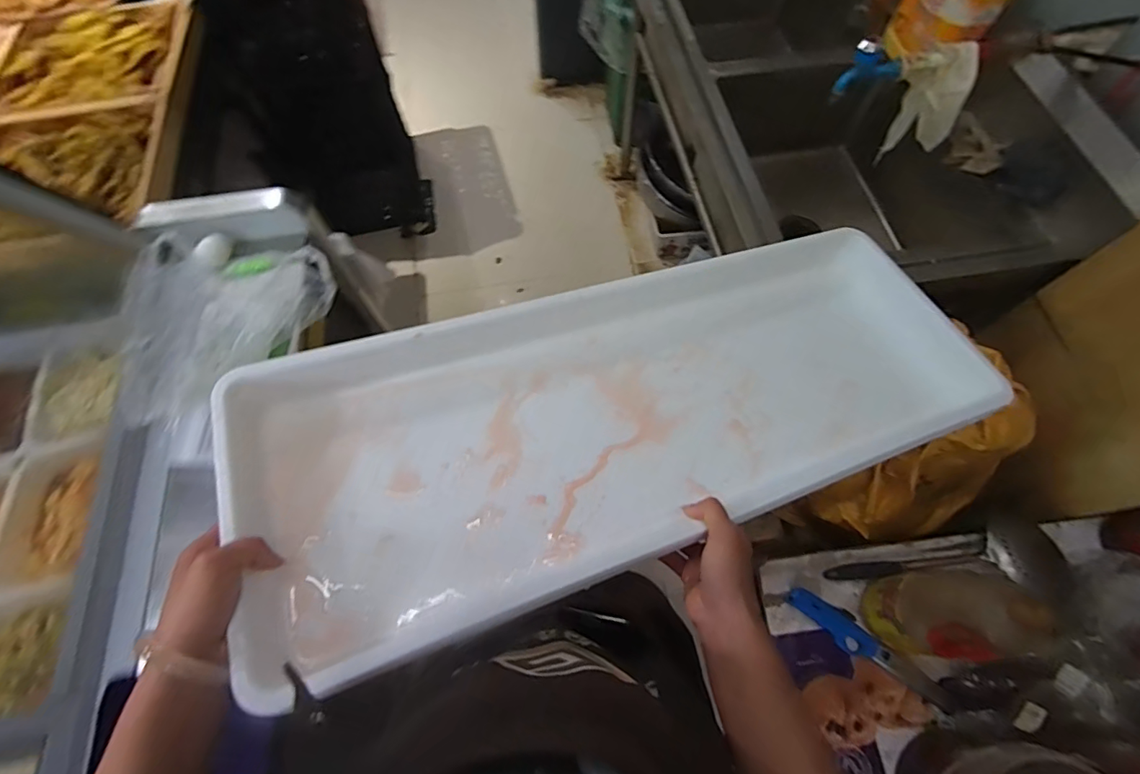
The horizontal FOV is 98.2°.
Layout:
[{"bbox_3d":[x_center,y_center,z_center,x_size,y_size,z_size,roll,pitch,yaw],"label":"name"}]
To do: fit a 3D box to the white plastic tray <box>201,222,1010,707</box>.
[{"bbox_3d":[0.077,0.015,0.498,0.739,0.069,0.287,-16,67,-15],"label":"white plastic tray"}]

